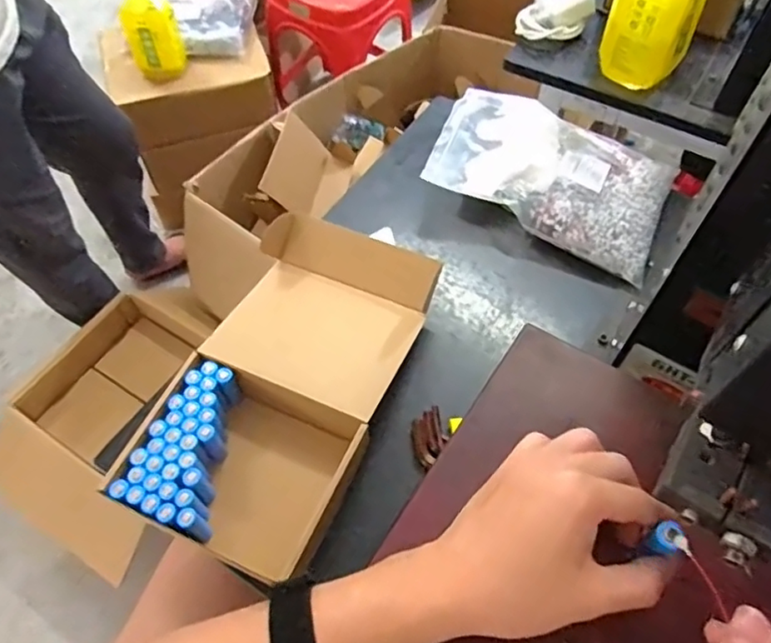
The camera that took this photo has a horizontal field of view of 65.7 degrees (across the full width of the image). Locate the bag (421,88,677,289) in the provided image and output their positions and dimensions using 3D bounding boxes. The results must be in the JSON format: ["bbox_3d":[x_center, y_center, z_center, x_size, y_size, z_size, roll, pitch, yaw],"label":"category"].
[{"bbox_3d":[0.177,-0.157,0.639,0.250,0.051,0.145,27,63,16],"label":"bag"}]

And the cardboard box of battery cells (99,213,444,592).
[{"bbox_3d":[-0.079,0.045,0.524,0.171,0.060,0.310,20,61,12],"label":"cardboard box of battery cells"}]

